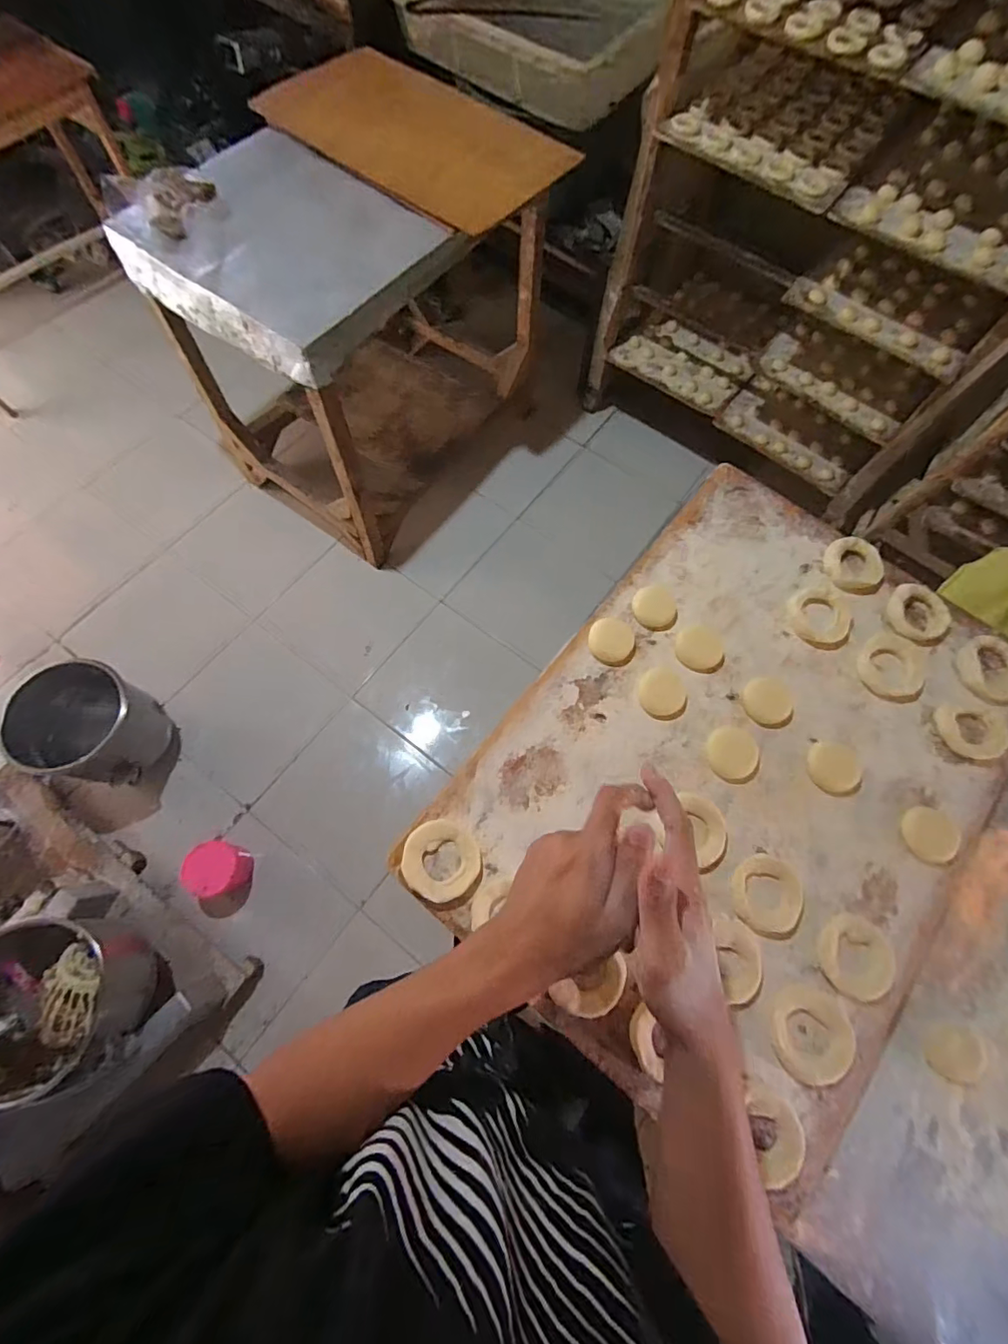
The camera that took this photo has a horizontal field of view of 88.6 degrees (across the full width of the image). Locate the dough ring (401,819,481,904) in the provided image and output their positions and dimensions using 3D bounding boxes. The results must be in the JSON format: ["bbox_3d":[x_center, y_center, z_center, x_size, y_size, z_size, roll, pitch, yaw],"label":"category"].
[{"bbox_3d":[-0.057,0.171,0.471,0.068,0.013,0.064,1,69,-2],"label":"dough ring"}]

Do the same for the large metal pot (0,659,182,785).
[{"bbox_3d":[-0.995,0.140,1.284,0.243,0.314,0.259,15,69,4],"label":"large metal pot"}]

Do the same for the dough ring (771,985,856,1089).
[{"bbox_3d":[0.259,0.306,0.434,0.064,0.013,0.069,1,69,-2],"label":"dough ring"}]

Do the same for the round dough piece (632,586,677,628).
[{"bbox_3d":[0.166,-0.073,0.569,0.046,0.012,0.045,1,69,-2],"label":"round dough piece"}]

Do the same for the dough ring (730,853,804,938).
[{"bbox_3d":[0.240,0.203,0.471,0.063,0.011,0.065,1,69,-2],"label":"dough ring"}]

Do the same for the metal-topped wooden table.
[{"bbox_3d":[-0.369,-0.969,1.465,0.740,0.728,0.909,32,72,10],"label":"metal-topped wooden table"}]

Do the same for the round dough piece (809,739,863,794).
[{"bbox_3d":[0.332,0.094,0.518,0.049,0.006,0.049,7,69,1],"label":"round dough piece"}]

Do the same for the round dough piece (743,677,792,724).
[{"bbox_3d":[0.277,0.029,0.540,0.054,0.006,0.048,-21,71,-9],"label":"round dough piece"}]

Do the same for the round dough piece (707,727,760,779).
[{"bbox_3d":[0.231,0.081,0.518,0.050,0.004,0.051,1,69,-2],"label":"round dough piece"}]

